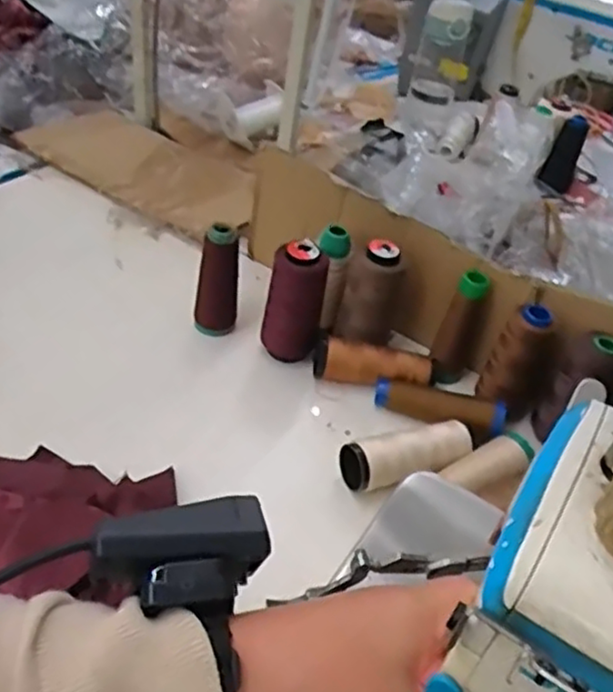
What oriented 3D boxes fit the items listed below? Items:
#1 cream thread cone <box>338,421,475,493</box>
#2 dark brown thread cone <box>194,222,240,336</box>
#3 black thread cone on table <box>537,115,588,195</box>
[{"bbox_3d":[0.078,0.085,0.532,0.108,0.036,0.034,-12,45,-24],"label":"cream thread cone"},{"bbox_3d":[-0.082,-0.059,0.618,0.039,0.114,0.033,2,41,-10],"label":"dark brown thread cone"},{"bbox_3d":[0.363,-0.267,0.944,0.045,0.093,0.047,22,42,13],"label":"black thread cone on table"}]

